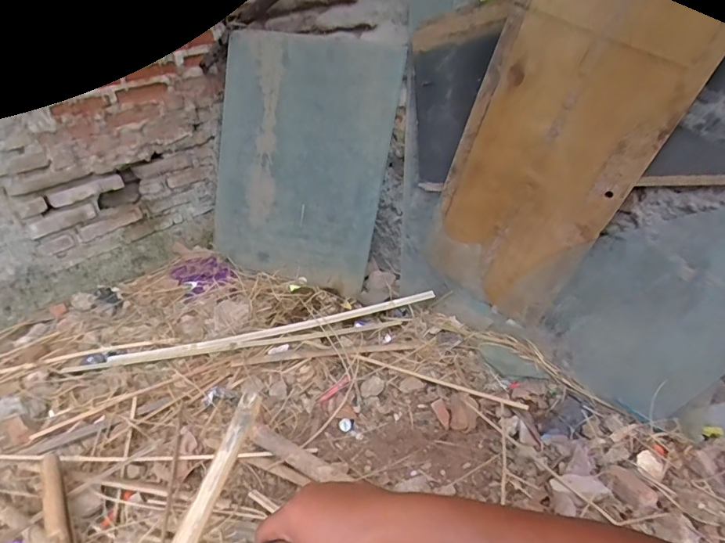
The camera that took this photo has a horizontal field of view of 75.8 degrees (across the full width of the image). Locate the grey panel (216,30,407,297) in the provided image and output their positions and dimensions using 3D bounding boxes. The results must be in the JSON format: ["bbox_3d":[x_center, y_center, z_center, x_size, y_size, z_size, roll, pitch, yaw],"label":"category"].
[{"bbox_3d":[-0.224,-0.337,1.500,0.644,0.780,0.041,21,22,25],"label":"grey panel"}]

